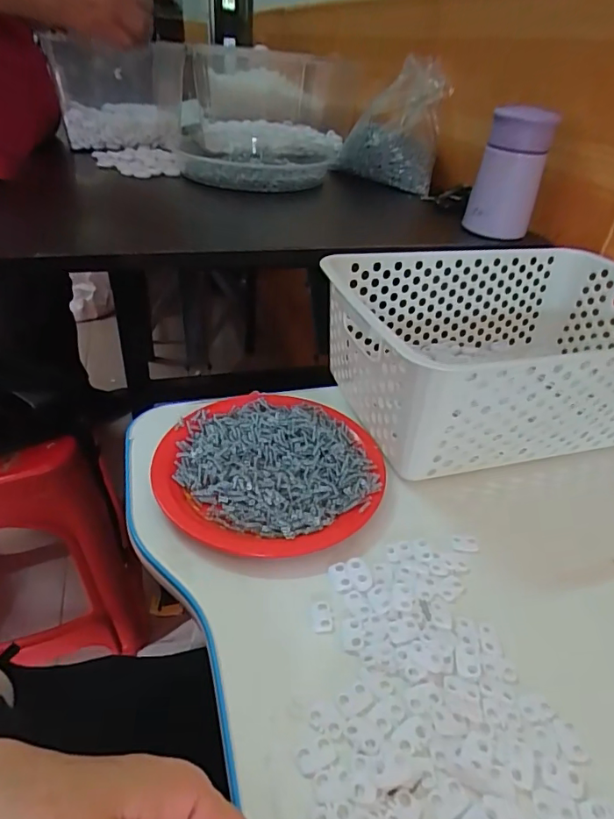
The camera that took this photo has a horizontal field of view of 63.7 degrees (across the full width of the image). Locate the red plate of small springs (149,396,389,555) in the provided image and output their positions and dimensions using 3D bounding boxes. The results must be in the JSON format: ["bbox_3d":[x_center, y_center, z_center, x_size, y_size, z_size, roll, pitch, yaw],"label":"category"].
[{"bbox_3d":[-0.028,0.039,0.371,0.162,0.026,0.164,2,36,-1],"label":"red plate of small springs"}]

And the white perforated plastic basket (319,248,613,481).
[{"bbox_3d":[0.178,-0.051,0.439,0.289,0.116,0.200,-8,37,-14],"label":"white perforated plastic basket"}]

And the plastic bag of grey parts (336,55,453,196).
[{"bbox_3d":[0.119,-0.408,0.713,0.142,0.142,0.102,13,37,11],"label":"plastic bag of grey parts"}]

